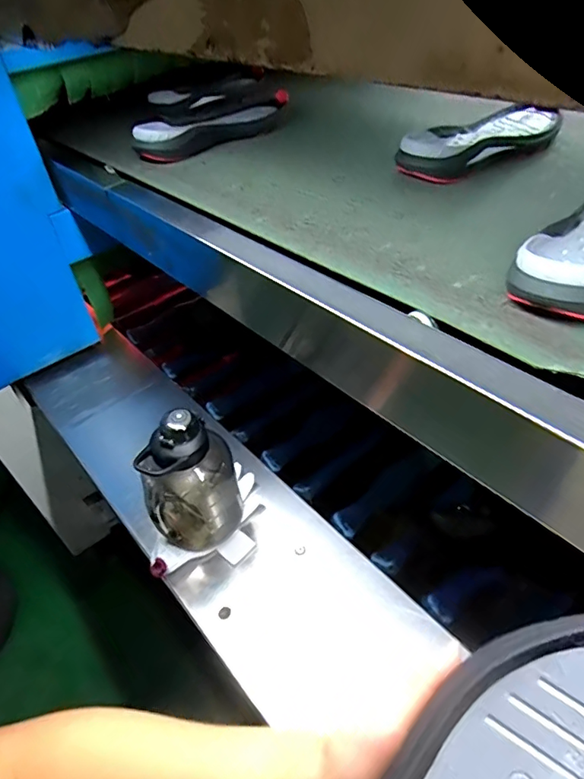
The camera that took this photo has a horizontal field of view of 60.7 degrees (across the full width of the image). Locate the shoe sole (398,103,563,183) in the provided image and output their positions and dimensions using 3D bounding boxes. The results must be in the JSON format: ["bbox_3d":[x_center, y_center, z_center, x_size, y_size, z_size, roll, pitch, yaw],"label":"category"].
[{"bbox_3d":[0.267,-0.335,0.689,0.281,0.056,0.104,-27,44,-26],"label":"shoe sole"}]

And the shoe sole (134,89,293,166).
[{"bbox_3d":[-0.111,-0.429,0.818,0.099,0.053,0.268,29,49,34],"label":"shoe sole"}]

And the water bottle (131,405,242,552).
[{"bbox_3d":[-0.147,0.127,0.727,0.126,0.231,0.124,-14,40,-12],"label":"water bottle"}]

